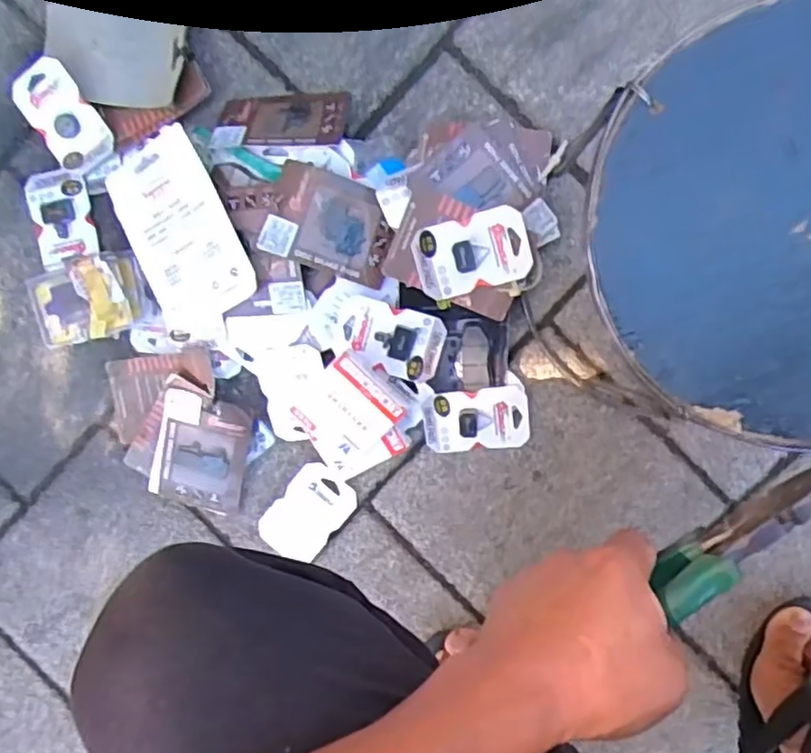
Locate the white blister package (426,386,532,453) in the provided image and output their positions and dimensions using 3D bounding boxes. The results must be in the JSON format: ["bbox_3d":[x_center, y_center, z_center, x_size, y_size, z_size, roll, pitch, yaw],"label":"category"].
[{"bbox_3d":[0.068,0.042,0.648,0.097,0.008,0.062,-6,111,6],"label":"white blister package"}]

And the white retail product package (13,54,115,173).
[{"bbox_3d":[-0.329,-0.249,0.652,0.061,0.005,0.099,-26,111,14],"label":"white retail product package"}]

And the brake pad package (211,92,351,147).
[{"bbox_3d":[-0.116,-0.237,0.629,0.120,0.009,0.078,0,52,5],"label":"brake pad package"}]

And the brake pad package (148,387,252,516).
[{"bbox_3d":[-0.203,0.076,0.673,0.091,0.012,0.117,13,107,1],"label":"brake pad package"}]

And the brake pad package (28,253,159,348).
[{"bbox_3d":[-0.313,-0.076,0.671,0.121,0.034,0.080,-15,93,7],"label":"brake pad package"}]

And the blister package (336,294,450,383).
[{"bbox_3d":[-0.016,-0.036,0.630,0.098,0.018,0.059,20,97,4],"label":"blister package"}]

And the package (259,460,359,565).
[{"bbox_3d":[-0.096,0.136,0.677,0.065,0.010,0.097,39,97,1],"label":"package"}]

